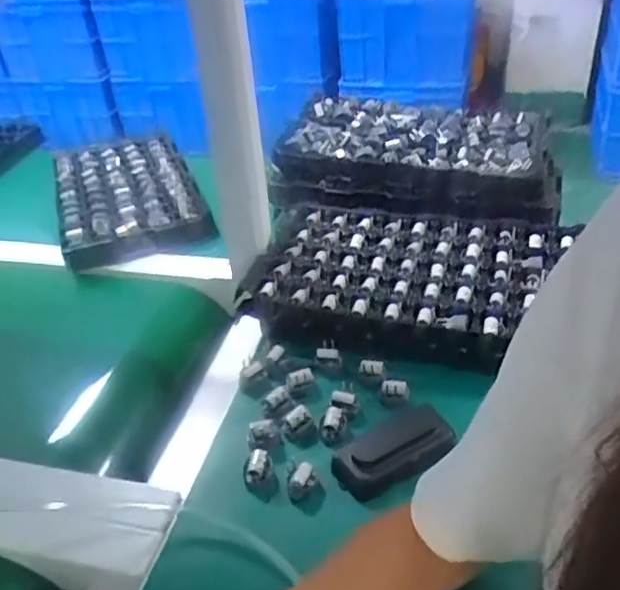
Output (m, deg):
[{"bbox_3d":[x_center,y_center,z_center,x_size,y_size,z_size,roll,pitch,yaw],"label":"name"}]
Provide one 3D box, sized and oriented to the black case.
[{"bbox_3d":[0.072,0.131,0.556,0.106,0.023,0.052,-25,41,-25],"label":"black case"}]

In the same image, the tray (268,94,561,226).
[{"bbox_3d":[0.136,-0.182,0.839,0.345,0.065,0.224,6,38,16],"label":"tray"}]

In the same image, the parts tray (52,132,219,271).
[{"bbox_3d":[-0.279,-0.160,0.987,0.201,0.047,0.333,-17,38,-14],"label":"parts tray"}]

